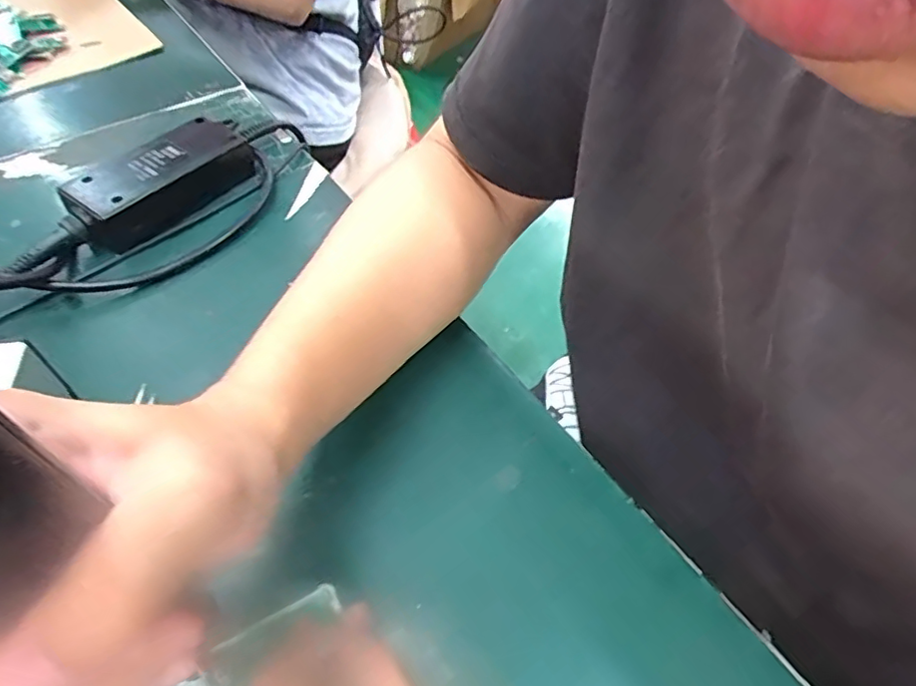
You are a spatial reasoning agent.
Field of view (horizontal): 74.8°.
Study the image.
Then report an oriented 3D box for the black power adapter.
[{"bbox_3d":[-0.198,-0.114,0.404,0.042,0.033,0.120,33,59,23],"label":"black power adapter"}]

